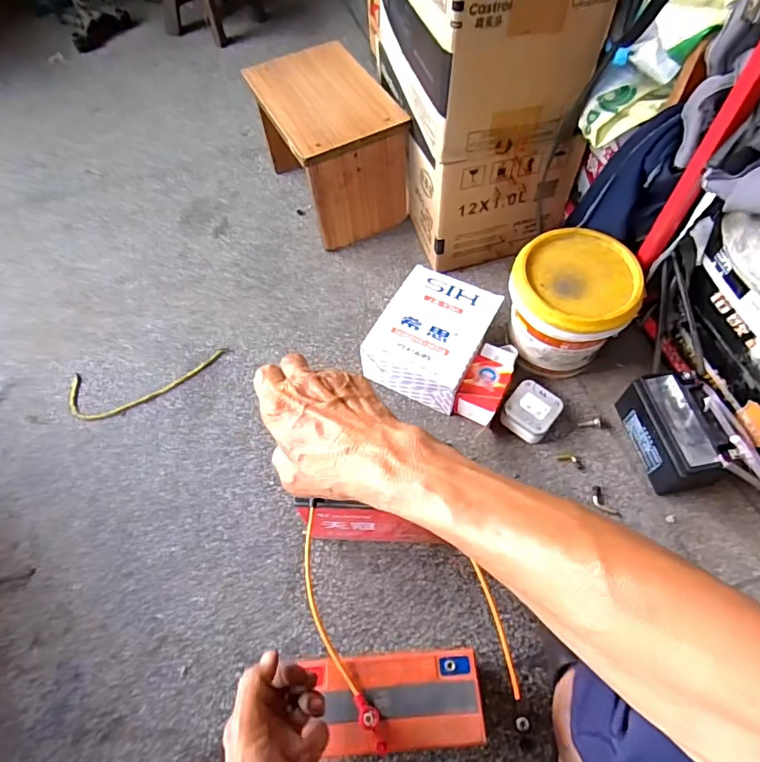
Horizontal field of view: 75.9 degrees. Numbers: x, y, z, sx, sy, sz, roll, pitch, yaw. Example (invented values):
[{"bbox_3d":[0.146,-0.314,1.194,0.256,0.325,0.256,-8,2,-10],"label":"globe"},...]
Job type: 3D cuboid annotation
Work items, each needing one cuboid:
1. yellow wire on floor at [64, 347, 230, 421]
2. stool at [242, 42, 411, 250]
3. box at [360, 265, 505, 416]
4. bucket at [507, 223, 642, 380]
[{"bbox_3d":[-0.388,0.005,0.823,0.268,0.004,0.093,-10,61,-6],"label":"yellow wire on floor"},{"bbox_3d":[-0.098,-0.445,0.940,0.198,0.222,0.299,-24,63,-12],"label":"stool"},{"bbox_3d":[0.085,-0.069,0.793,0.158,0.098,0.193,25,64,15],"label":"box"},{"bbox_3d":[0.280,-0.109,0.750,0.168,0.165,0.170,-1,61,1],"label":"bucket"}]

